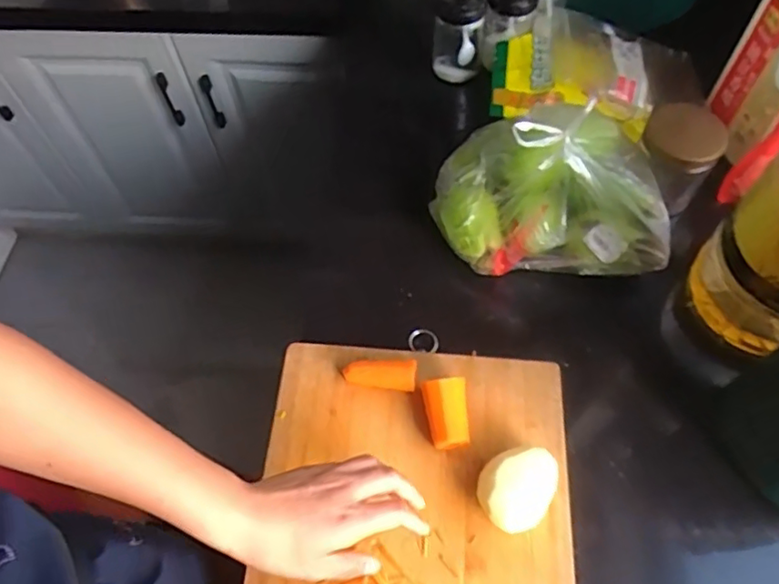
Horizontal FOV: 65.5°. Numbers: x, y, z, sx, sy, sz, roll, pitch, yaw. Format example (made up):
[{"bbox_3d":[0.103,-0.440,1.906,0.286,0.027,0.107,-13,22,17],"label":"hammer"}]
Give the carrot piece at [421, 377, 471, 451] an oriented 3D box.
[{"bbox_3d":[0.052,0.109,0.550,0.039,0.042,0.062,-6,60,-1],"label":"carrot piece"}]

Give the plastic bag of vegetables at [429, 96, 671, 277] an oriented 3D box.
[{"bbox_3d":[0.171,-0.131,0.619,0.246,0.120,0.177,-1,60,2],"label":"plastic bag of vegetables"}]

